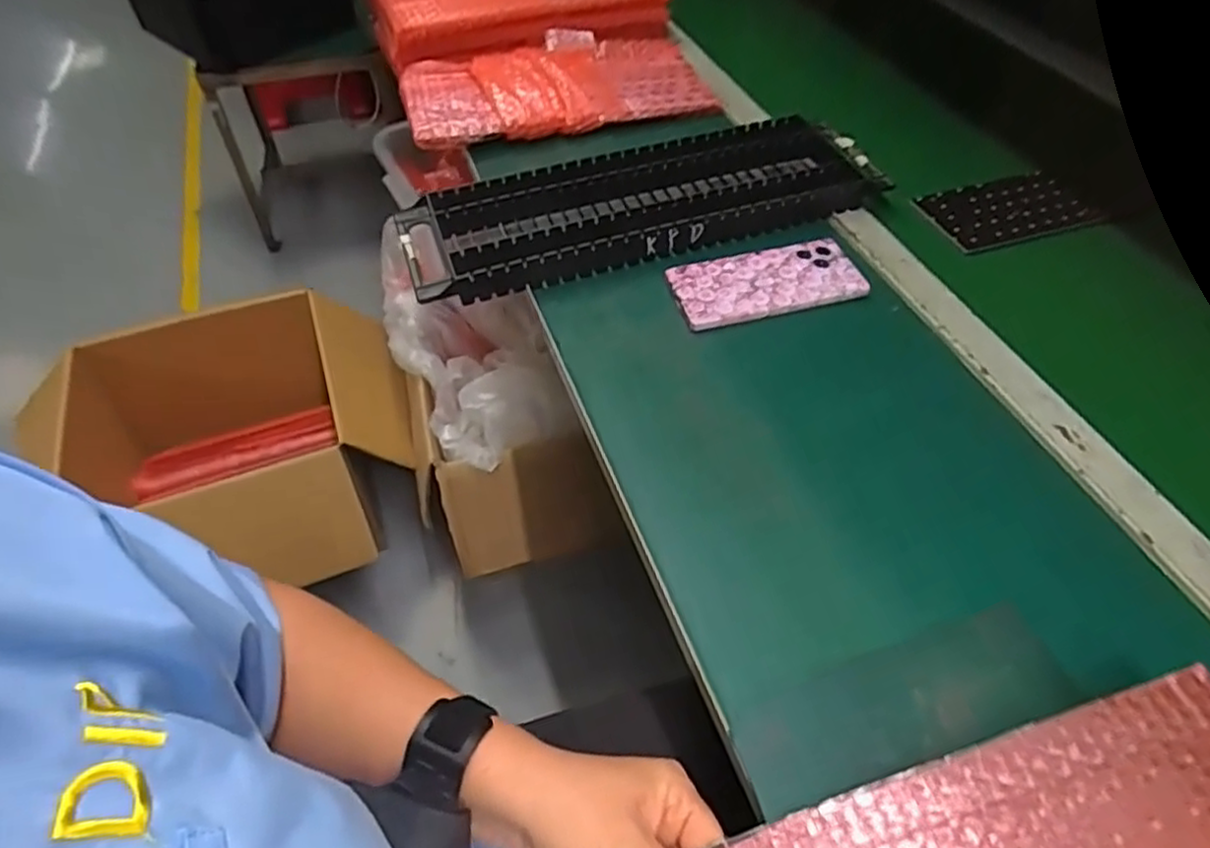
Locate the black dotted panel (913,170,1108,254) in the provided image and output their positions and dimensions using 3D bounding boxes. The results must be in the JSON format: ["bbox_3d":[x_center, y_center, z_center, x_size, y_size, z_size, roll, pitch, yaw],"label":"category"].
[{"bbox_3d":[0.401,-0.211,0.696,0.170,0.011,0.102,-18,53,-13],"label":"black dotted panel"}]

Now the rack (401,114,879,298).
[{"bbox_3d":[0.032,-0.217,0.681,0.447,0.034,0.146,-17,52,-14],"label":"rack"}]

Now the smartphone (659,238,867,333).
[{"bbox_3d":[0.141,-0.124,0.615,0.166,0.011,0.074,-13,52,-11],"label":"smartphone"}]

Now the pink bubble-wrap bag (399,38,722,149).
[{"bbox_3d":[-0.057,-0.396,0.815,0.351,0.043,0.171,-16,52,-12],"label":"pink bubble-wrap bag"}]

